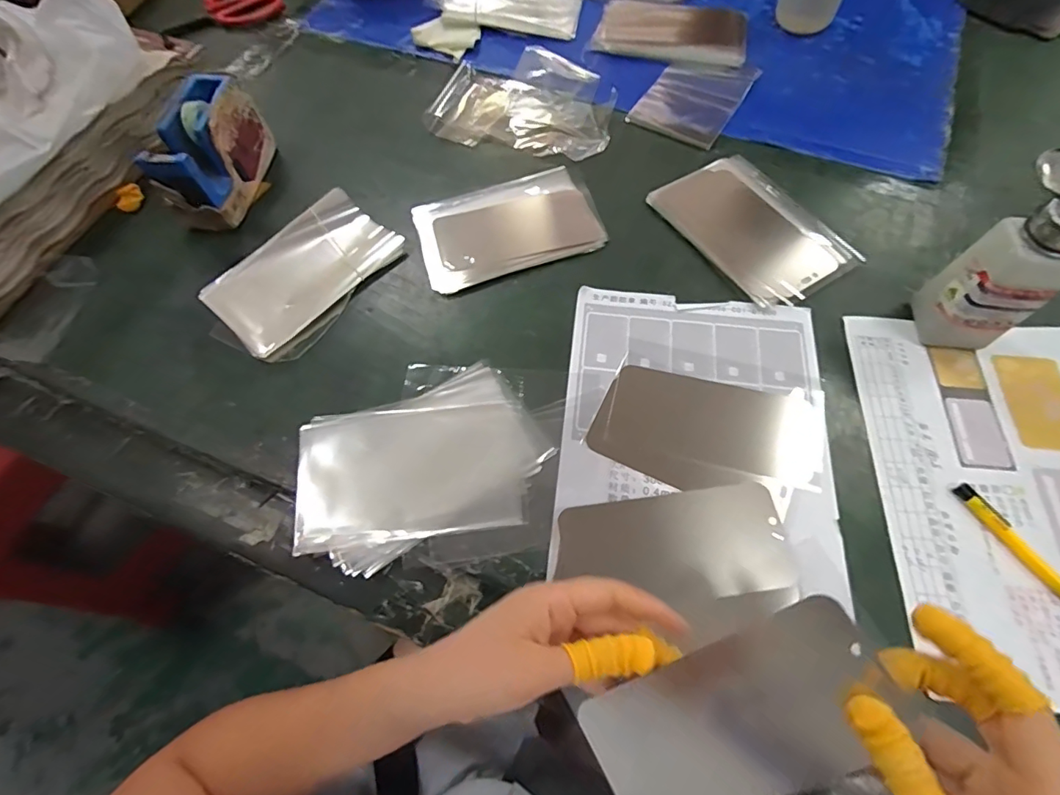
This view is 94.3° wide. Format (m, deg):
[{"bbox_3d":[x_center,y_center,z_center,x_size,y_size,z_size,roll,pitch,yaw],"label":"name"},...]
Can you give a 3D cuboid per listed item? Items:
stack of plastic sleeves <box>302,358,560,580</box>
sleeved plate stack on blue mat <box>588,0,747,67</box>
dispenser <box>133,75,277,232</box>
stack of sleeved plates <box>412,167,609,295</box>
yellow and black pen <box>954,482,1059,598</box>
[{"bbox_3d":[-0.089,0.044,0.392,0.191,0.012,0.147,-17,66,-6],"label":"stack of plastic sleeves"},{"bbox_3d":[0.180,-0.469,0.625,0.184,0.011,0.124,13,66,8],"label":"sleeved plate stack on blue mat"},{"bbox_3d":[-0.317,-0.244,0.492,0.055,0.081,0.141,5,65,5],"label":"dispenser"},{"bbox_3d":[-0.021,-0.170,0.489,0.175,0.010,0.119,-18,66,-6],"label":"stack of sleeved plates"},{"bbox_3d":[0.359,0.120,0.341,0.015,0.008,0.140,-33,68,-12],"label":"yellow and black pen"}]

